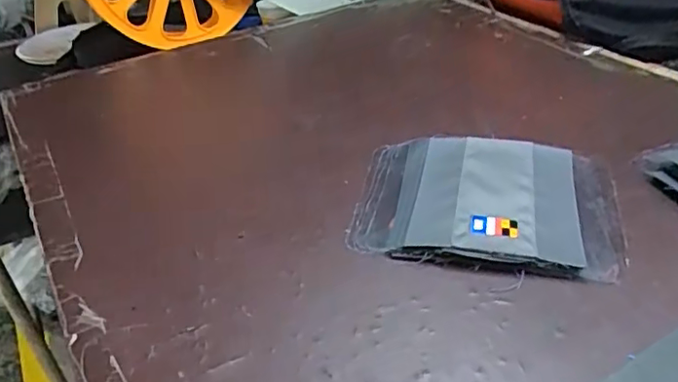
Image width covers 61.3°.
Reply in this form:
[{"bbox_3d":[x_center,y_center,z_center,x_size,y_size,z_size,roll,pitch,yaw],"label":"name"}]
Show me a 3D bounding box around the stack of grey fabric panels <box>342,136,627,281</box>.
[{"bbox_3d":[0.165,0.006,0.645,0.278,0.023,0.224,5,35,13],"label":"stack of grey fabric panels"}]

